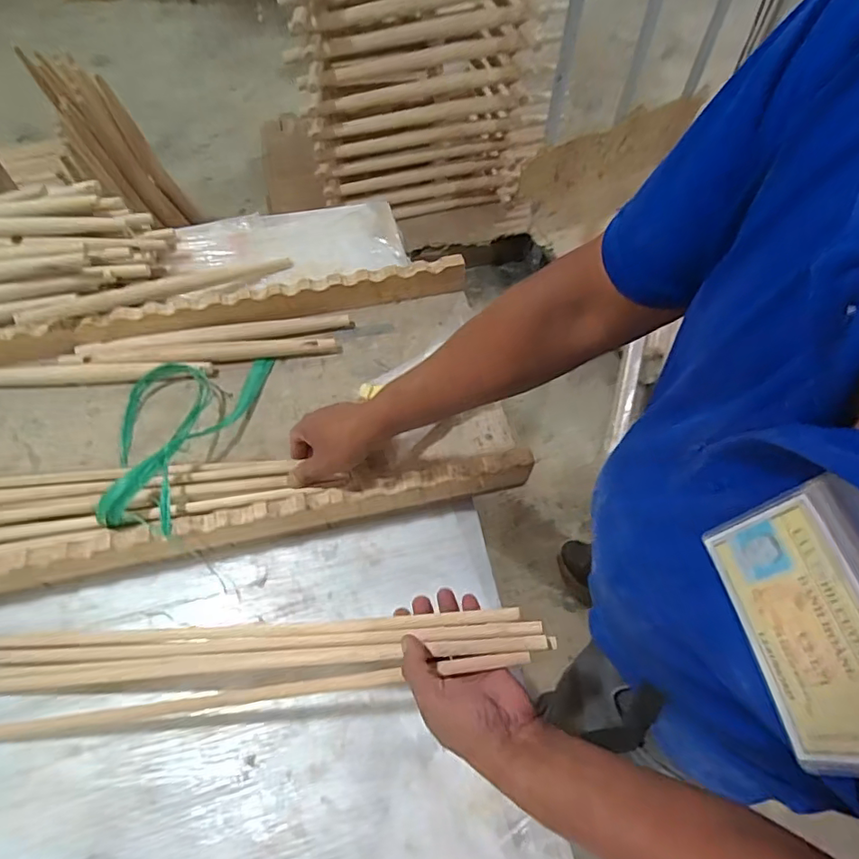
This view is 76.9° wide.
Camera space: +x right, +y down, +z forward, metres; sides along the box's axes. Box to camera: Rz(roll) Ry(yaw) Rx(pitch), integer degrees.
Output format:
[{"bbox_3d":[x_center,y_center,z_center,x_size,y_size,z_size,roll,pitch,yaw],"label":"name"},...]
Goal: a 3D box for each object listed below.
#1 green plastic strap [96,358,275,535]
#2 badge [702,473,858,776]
[{"bbox_3d":[-0.329,-0.010,0.674,0.156,0.066,0.276,13,60,7],"label":"green plastic strap"},{"bbox_3d":[0.148,0.074,0.202,0.005,0.081,0.097,-6,65,-17],"label":"badge"}]

